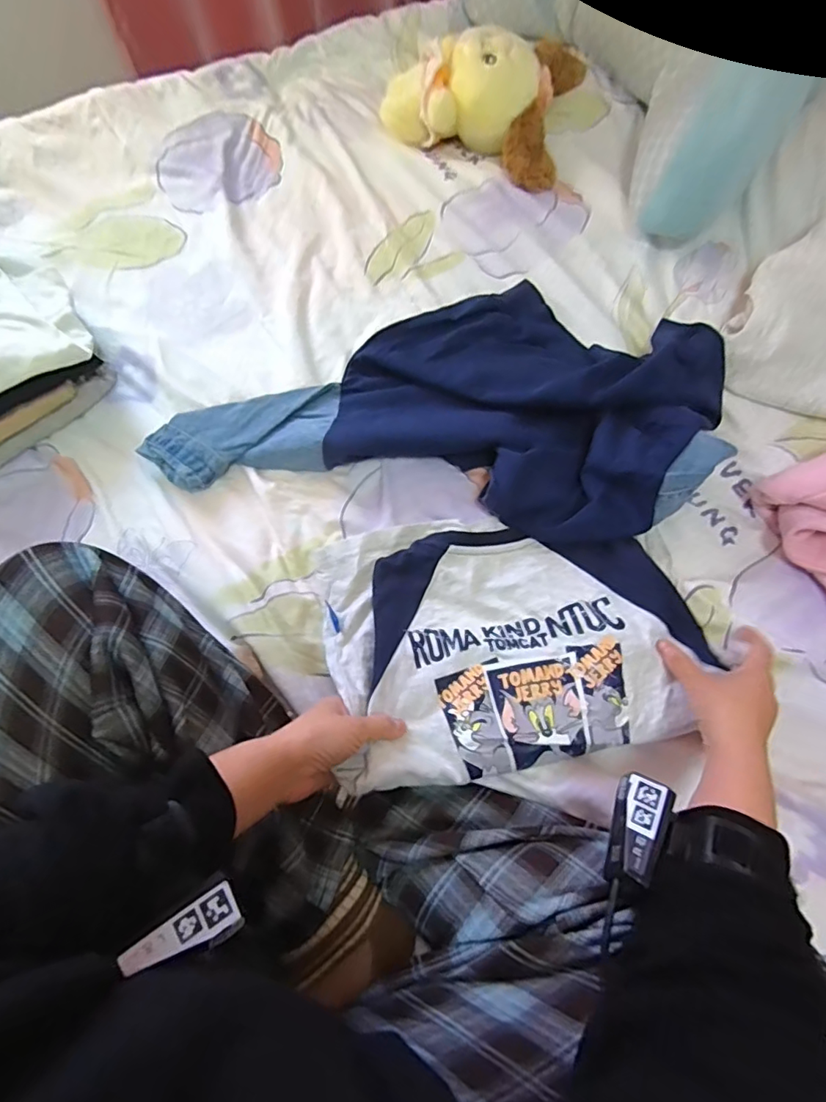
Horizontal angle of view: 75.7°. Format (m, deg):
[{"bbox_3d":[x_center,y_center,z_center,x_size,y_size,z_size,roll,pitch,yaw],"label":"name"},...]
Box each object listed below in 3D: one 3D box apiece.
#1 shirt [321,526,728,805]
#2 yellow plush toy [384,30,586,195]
[{"bbox_3d":[0.088,0.074,0.503,0.339,0.054,0.258,-7,68,-3],"label":"shirt"},{"bbox_3d":[0.123,-0.656,0.749,0.268,0.100,0.239,31,73,14],"label":"yellow plush toy"}]

